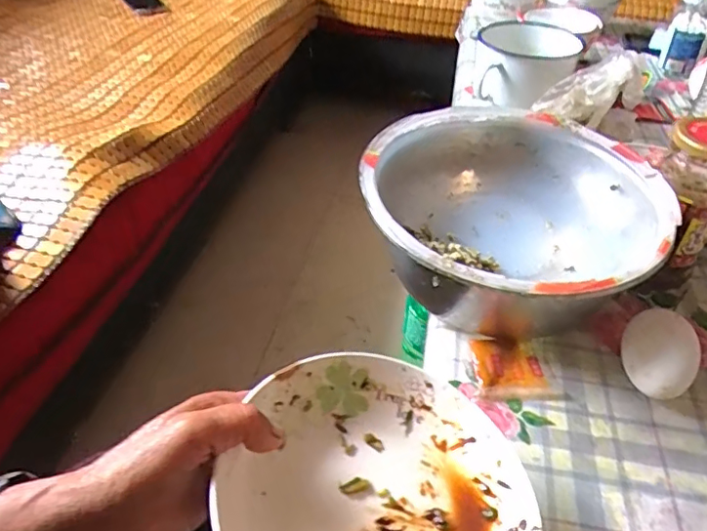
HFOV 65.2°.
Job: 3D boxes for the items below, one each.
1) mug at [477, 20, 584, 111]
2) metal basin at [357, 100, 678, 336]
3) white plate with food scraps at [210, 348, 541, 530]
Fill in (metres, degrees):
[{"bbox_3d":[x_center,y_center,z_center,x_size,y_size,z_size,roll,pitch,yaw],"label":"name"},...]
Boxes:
[{"bbox_3d":[0.249,-0.290,0.806,0.139,0.092,0.128,5,43,3],"label":"mug"},{"bbox_3d":[0.134,-0.033,0.495,0.244,0.109,0.244,1,43,-1],"label":"metal basin"},{"bbox_3d":[0.013,0.128,0.304,0.172,0.028,0.172,11,40,-9],"label":"white plate with food scraps"}]

